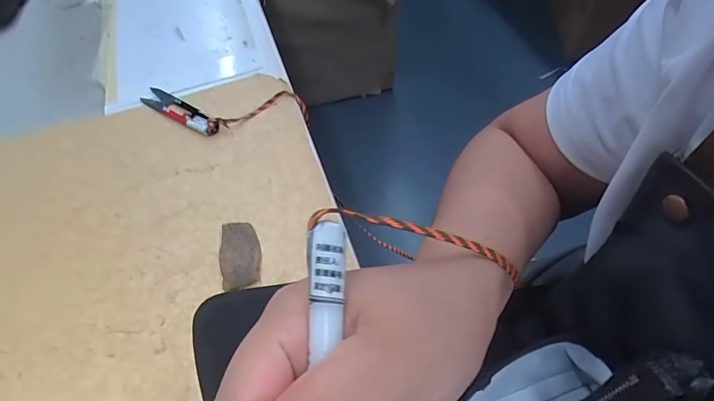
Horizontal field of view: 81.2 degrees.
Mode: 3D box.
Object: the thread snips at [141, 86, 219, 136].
[{"bbox_3d":[-0.178,-0.092,0.414,0.109,0.013,0.025,30,62,21],"label":"thread snips"}]

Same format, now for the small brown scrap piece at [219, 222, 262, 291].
[{"bbox_3d":[-0.090,0.041,0.322,0.030,0.008,0.055,-14,56,-7],"label":"small brown scrap piece"}]

